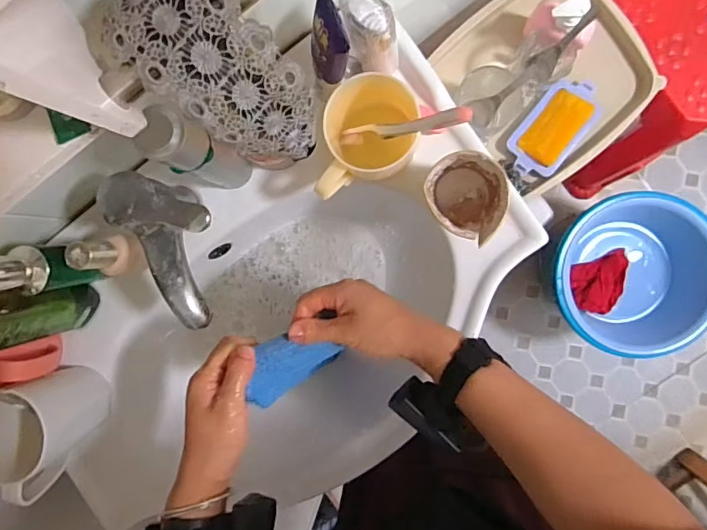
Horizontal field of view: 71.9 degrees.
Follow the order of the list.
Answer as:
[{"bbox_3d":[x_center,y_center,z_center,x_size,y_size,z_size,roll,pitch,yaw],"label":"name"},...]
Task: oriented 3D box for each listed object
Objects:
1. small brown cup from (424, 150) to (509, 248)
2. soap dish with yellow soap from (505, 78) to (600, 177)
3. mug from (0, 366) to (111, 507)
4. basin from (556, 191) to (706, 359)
[{"bbox_3d":[0.104,-0.064,0.466,0.073,0.081,0.066,34,96,3],"label":"small brown cup"},{"bbox_3d":[0.284,-0.194,0.689,0.078,0.034,0.149,37,96,3],"label":"soap dish with yellow soap"},{"bbox_3d":[-0.320,0.171,0.510,0.087,0.109,0.108,-28,90,7],"label":"mug"},{"bbox_3d":[0.582,0.032,1.038,0.315,0.149,0.289,0,93,6],"label":"basin"}]

